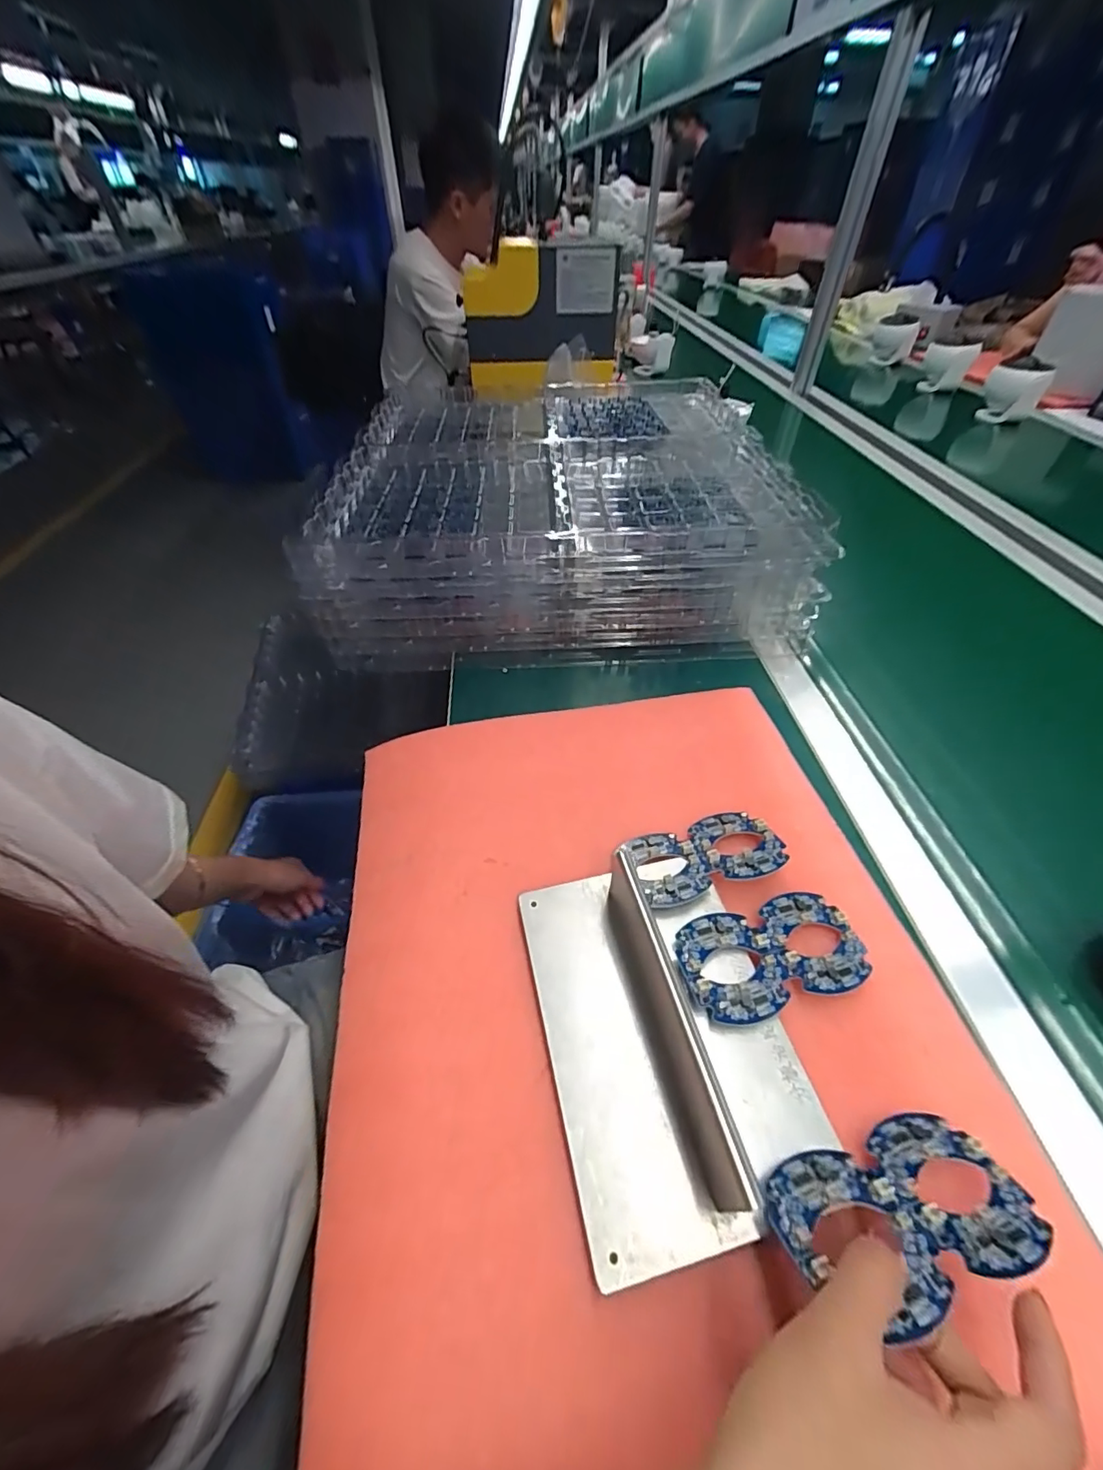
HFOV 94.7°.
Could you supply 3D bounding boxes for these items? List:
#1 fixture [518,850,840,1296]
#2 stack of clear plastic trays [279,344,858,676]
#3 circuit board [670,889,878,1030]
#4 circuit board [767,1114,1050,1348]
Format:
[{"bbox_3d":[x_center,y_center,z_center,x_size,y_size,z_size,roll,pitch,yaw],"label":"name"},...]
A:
[{"bbox_3d":[0.064,0.162,0.295,0.139,0.053,0.198,-13,49,-7],"label":"fixture"},{"bbox_3d":[0.004,-0.339,0.724,0.532,0.145,0.585,0,46,-3],"label":"stack of clear plastic trays"},{"bbox_3d":[0.145,0.142,0.331,0.125,0.004,0.065,-9,48,-16],"label":"circuit board"},{"bbox_3d":[0.166,0.223,0.239,0.124,0.005,0.064,-4,20,-17],"label":"circuit board"}]

